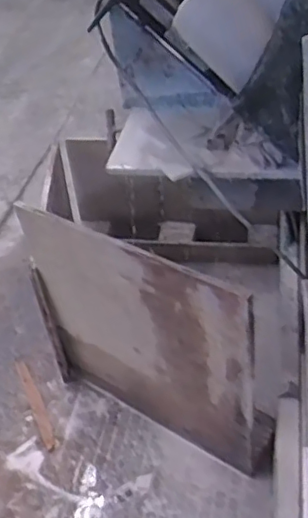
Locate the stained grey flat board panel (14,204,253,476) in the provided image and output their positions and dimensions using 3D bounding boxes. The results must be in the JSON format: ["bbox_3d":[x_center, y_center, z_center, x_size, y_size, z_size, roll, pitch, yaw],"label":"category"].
[{"bbox_3d":[-0.036,0.176,1.308,0.568,0.631,0.023,22,46,29],"label":"stained grey flat board panel"}]

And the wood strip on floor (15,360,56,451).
[{"bbox_3d":[-0.315,0.380,1.591,0.032,0.006,0.311,-19,41,-17],"label":"wood strip on floor"}]

